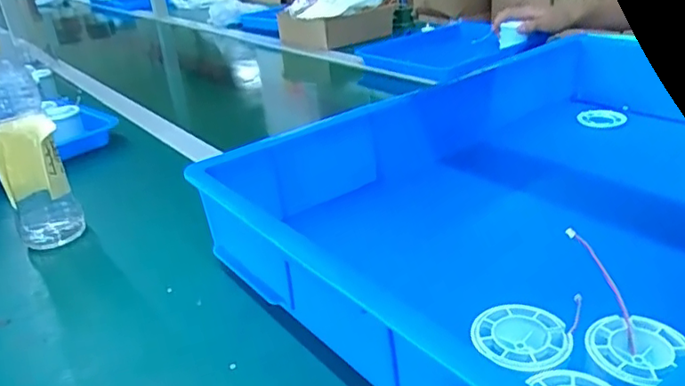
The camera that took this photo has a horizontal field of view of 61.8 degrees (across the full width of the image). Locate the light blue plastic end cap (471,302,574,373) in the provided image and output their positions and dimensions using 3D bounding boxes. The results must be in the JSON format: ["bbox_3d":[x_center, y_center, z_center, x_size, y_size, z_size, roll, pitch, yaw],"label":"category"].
[{"bbox_3d":[0.103,0.084,0.332,0.052,0.010,0.050,-5,27,3],"label":"light blue plastic end cap"}]

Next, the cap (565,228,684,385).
[{"bbox_3d":[0.165,0.064,0.330,0.053,0.037,0.094,-2,27,10],"label":"cap"}]

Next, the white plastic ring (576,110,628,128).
[{"bbox_3d":[0.327,-0.093,0.723,0.055,0.012,0.055,7,31,25],"label":"white plastic ring"}]

